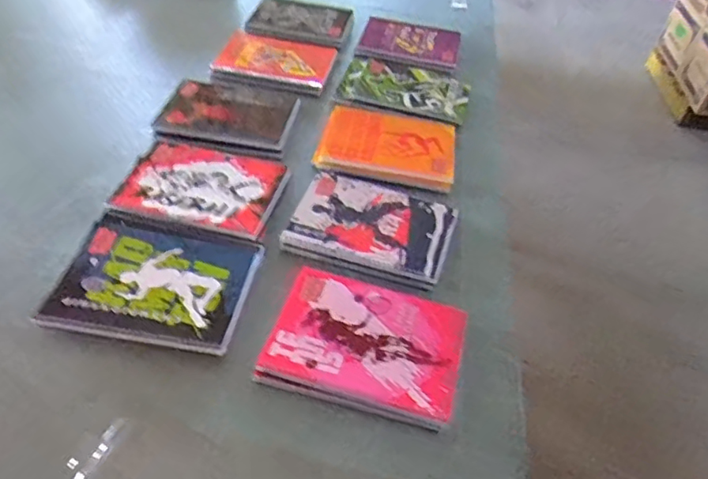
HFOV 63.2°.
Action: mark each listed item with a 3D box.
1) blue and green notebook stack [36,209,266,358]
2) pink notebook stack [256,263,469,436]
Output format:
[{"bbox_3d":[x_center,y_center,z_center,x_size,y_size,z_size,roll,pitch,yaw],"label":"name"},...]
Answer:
[{"bbox_3d":[-0.215,0.041,0.632,0.191,0.021,0.159,11,43,1],"label":"blue and green notebook stack"},{"bbox_3d":[0.015,0.107,0.608,0.191,0.023,0.152,17,43,7],"label":"pink notebook stack"}]

